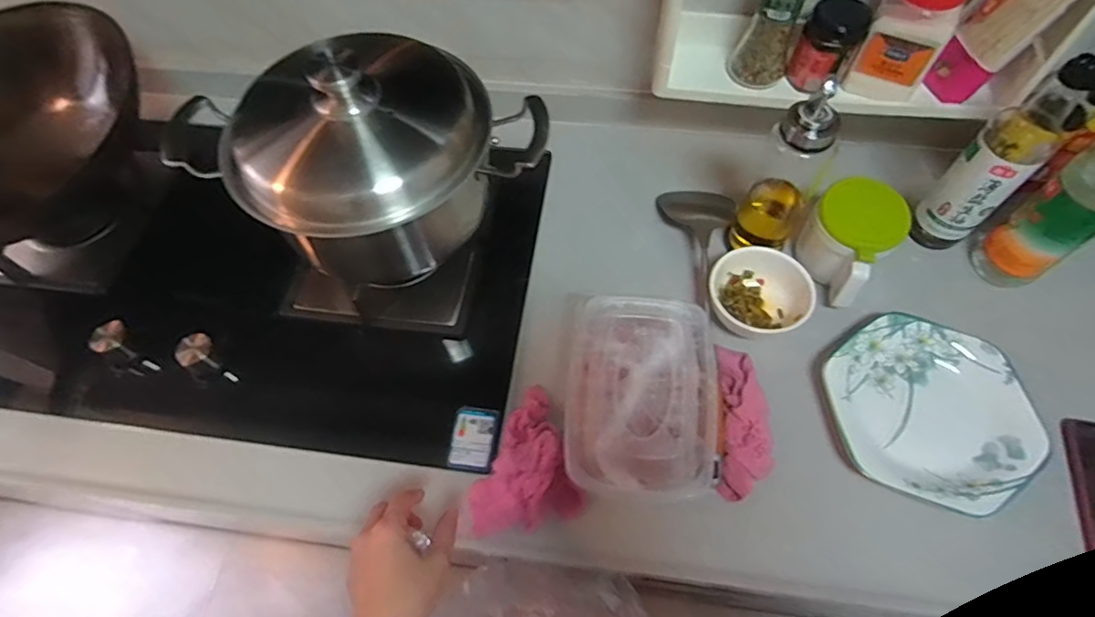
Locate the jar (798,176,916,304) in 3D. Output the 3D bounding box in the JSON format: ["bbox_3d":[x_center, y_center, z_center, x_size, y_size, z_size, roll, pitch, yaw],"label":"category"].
[{"bbox_3d":[0.348,-0.080,0.655,0.094,0.096,0.106,40,70,21],"label":"jar"}]

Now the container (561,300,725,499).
[{"bbox_3d":[0.101,0.083,0.586,0.160,0.048,0.213,1,61,3],"label":"container"}]

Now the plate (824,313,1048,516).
[{"bbox_3d":[0.403,0.108,0.595,0.203,0.032,0.197,-1,61,2],"label":"plate"}]

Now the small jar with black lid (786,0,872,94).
[{"bbox_3d":[0.323,-0.303,0.644,0.056,0.084,0.068,30,66,17],"label":"small jar with black lid"}]

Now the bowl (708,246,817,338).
[{"bbox_3d":[0.238,-0.008,0.646,0.111,0.058,0.111,-1,61,2],"label":"bowl"}]

